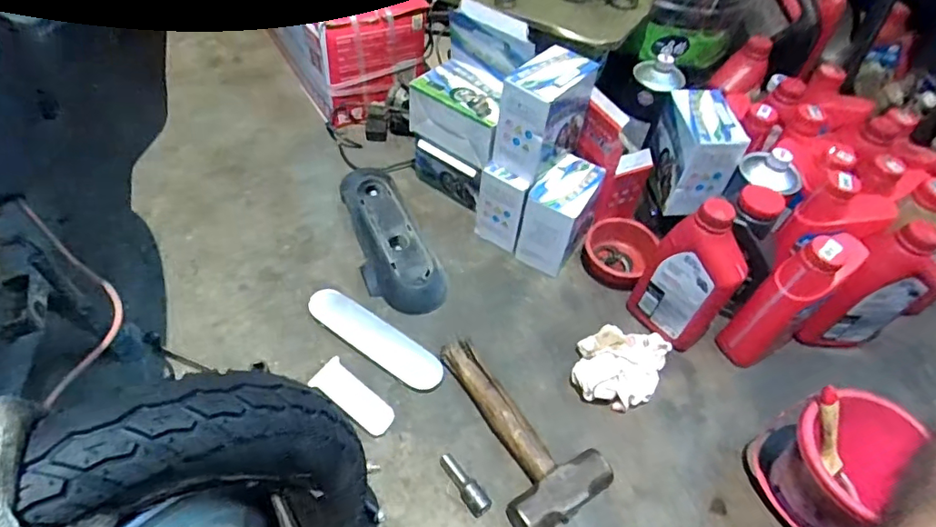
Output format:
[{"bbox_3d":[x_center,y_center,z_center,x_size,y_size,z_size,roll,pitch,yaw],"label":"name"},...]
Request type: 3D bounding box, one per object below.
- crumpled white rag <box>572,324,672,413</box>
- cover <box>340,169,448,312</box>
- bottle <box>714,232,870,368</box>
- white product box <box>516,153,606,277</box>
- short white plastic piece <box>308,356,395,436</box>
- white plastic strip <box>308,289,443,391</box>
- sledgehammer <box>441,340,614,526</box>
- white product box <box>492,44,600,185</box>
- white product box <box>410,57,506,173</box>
[{"bbox_3d":[0.208,0.133,0.750,0.114,0.040,0.146,25,53,15],"label":"crumpled white rag"},{"bbox_3d":[-0.127,-0.040,0.858,0.105,0.045,0.295,-18,54,-19],"label":"cover"},{"bbox_3d":[0.430,0.043,0.731,0.123,0.237,0.069,-29,58,-26],"label":"bottle"},{"bbox_3d":[0.142,-0.072,0.846,0.078,0.136,0.124,31,54,19],"label":"white product box"},{"bbox_3d":[-0.141,0.168,0.681,0.107,0.012,0.043,42,55,-1],"label":"short white plastic piece"},{"bbox_3d":[-0.131,0.105,0.751,0.218,0.026,0.051,30,54,19],"label":"white plastic strip"},{"bbox_3d":[0.060,0.194,0.681,0.126,0.048,0.251,-20,55,-20],"label":"sledgehammer"},{"bbox_3d":[0.106,-0.210,0.776,0.082,0.144,0.127,33,55,21],"label":"white product box"},{"bbox_3d":[0.000,-0.235,0.862,0.172,0.088,0.108,37,57,23],"label":"white product box"}]

